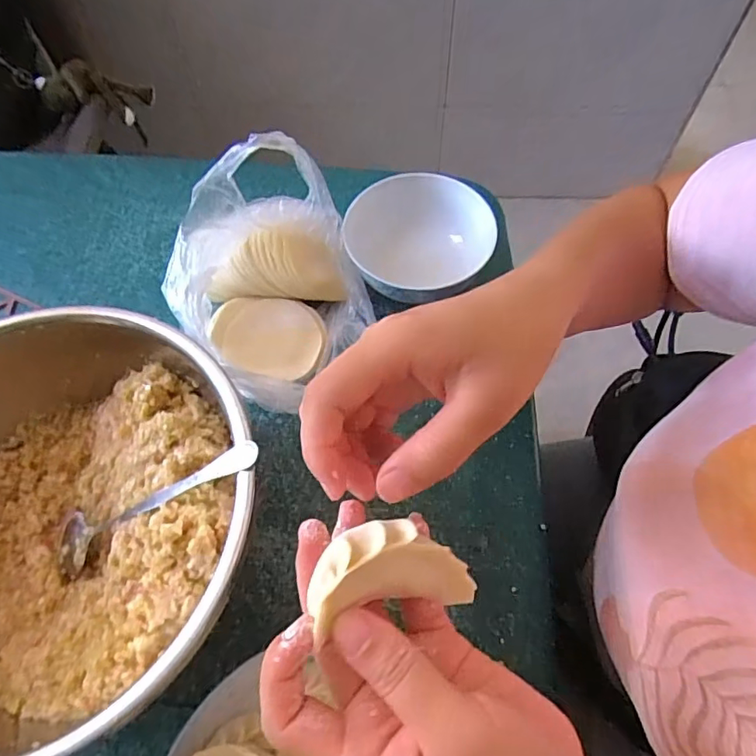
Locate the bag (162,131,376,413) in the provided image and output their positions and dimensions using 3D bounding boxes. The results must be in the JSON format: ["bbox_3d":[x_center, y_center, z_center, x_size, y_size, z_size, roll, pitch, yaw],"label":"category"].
[{"bbox_3d":[-0.073,-0.069,0.408,0.147,0.143,0.148,-38,68,-16],"label":"bag"}]

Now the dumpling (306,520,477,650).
[{"bbox_3d":[0.009,0.070,0.199,0.062,0.019,0.034,6,60,-21],"label":"dumpling"}]

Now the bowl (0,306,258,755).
[{"bbox_3d":[-0.189,0.091,0.343,0.240,0.110,0.248,-1,63,1],"label":"bowl"}]

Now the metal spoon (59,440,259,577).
[{"bbox_3d":[-0.142,0.075,0.330,0.175,0.016,0.037,-28,61,20],"label":"metal spoon"}]

